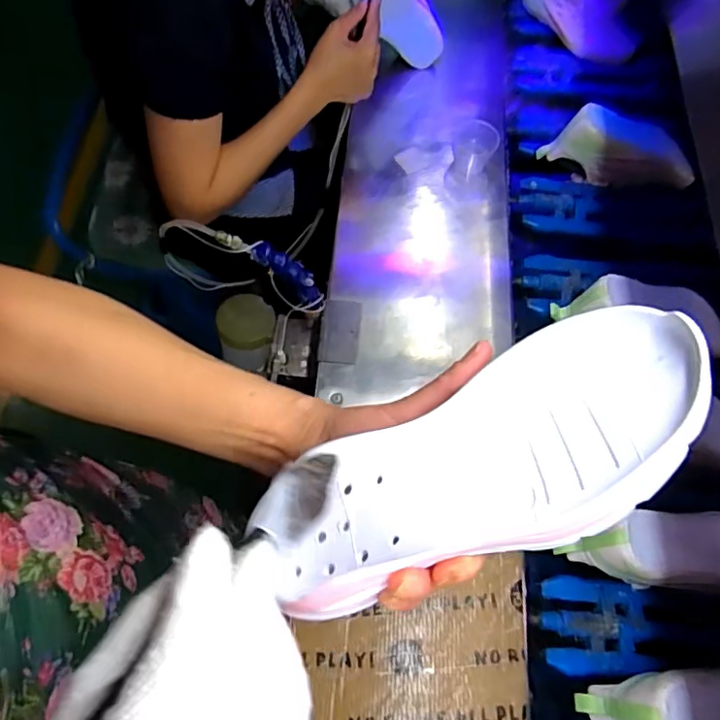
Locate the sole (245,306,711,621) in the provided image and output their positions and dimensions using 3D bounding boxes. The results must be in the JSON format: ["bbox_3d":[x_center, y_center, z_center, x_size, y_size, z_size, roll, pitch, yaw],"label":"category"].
[{"bbox_3d":[0.049,0.051,0.251,0.211,0.034,0.082,-31,65,15],"label":"sole"}]

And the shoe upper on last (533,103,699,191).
[{"bbox_3d":[0.345,-0.286,0.723,0.192,0.083,0.077,4,63,0],"label":"shoe upper on last"}]

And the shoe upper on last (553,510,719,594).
[{"bbox_3d":[0.308,0.188,0.545,0.184,0.065,0.070,6,63,1],"label":"shoe upper on last"}]

